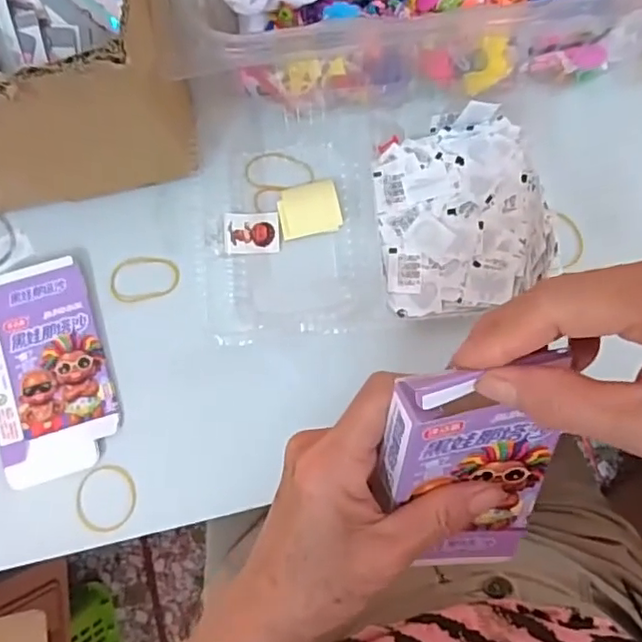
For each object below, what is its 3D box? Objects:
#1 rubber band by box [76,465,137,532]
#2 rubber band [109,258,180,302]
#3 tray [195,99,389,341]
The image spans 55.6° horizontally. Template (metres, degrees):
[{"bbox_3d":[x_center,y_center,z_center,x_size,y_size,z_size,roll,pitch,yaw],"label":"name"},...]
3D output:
[{"bbox_3d":[-0.149,0.123,0.423,0.040,0.005,0.045,13,80,-4],"label":"rubber band by box"},{"bbox_3d":[-0.130,-0.032,0.446,0.050,0.005,0.033,-10,81,1],"label":"rubber band"},{"bbox_3d":[-0.024,-0.075,0.446,0.131,0.013,0.169,-5,81,1],"label":"tray"}]

